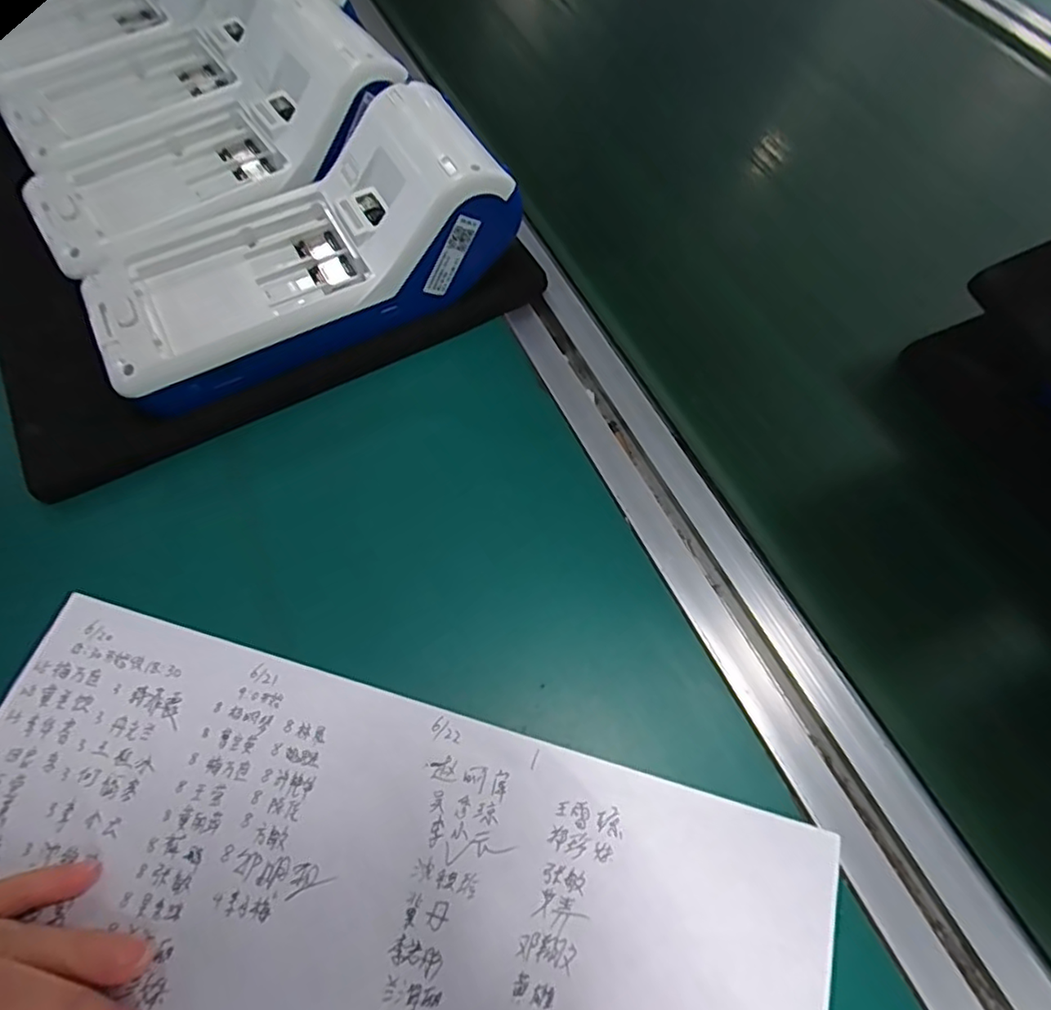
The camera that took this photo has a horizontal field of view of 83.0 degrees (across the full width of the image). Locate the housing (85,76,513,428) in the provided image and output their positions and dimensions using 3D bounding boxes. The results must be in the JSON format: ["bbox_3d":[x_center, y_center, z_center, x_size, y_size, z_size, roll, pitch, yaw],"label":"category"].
[{"bbox_3d":[-0.104,-0.120,0.263,0.185,0.060,0.084,-26,67,-14],"label":"housing"}]

